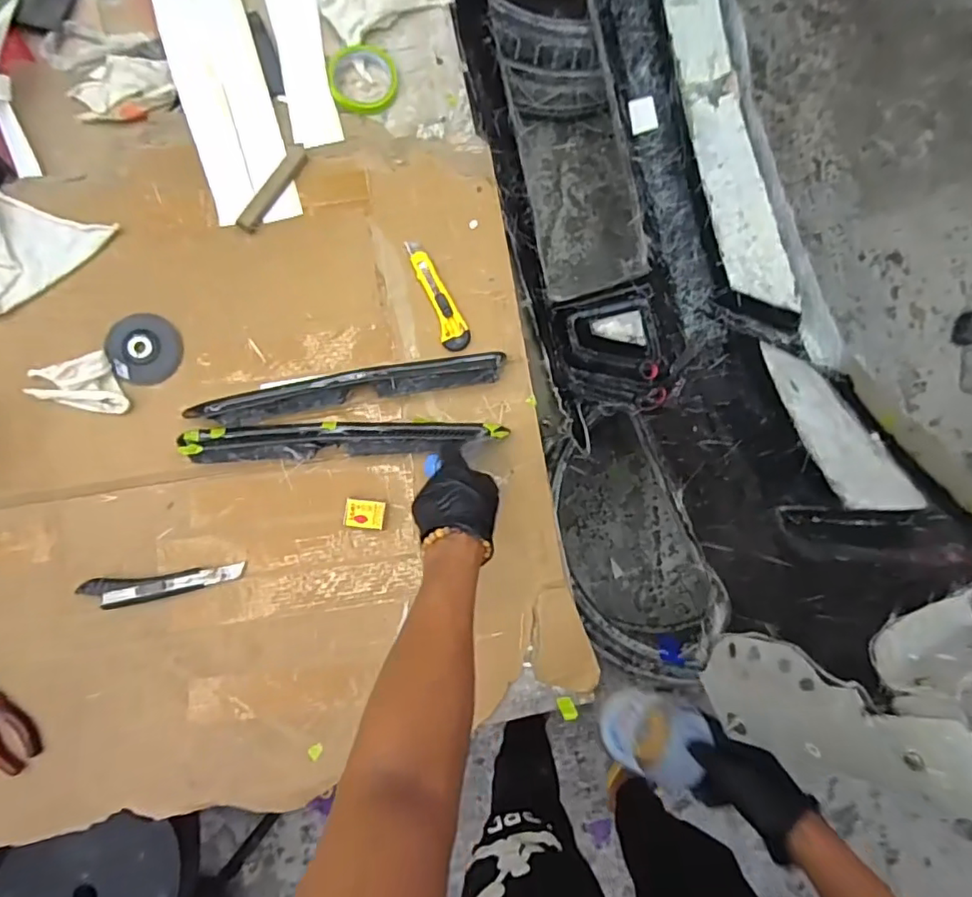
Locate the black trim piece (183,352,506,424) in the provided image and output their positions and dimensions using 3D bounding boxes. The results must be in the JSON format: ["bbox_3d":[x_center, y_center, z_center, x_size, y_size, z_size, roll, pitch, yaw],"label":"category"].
[{"bbox_3d":[-0.179,-0.079,0.741,0.414,0.033,0.052,-10,86,-3],"label":"black trim piece"}]

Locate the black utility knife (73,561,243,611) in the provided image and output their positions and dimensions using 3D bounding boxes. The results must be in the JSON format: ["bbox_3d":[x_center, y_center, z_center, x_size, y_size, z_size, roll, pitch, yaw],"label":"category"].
[{"bbox_3d":[-0.412,0.175,0.714,0.198,0.029,0.037,-6,86,-3],"label":"black utility knife"}]

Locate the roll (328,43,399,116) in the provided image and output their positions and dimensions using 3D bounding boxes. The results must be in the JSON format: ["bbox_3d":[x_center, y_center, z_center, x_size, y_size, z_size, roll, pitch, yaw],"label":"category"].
[{"bbox_3d":[-0.173,-0.522,0.803,0.095,0.016,0.095,0,85,-2],"label":"roll"}]

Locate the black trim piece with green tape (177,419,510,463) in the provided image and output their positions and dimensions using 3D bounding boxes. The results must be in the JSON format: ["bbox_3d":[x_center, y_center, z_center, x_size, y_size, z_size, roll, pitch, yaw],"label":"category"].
[{"bbox_3d":[-0.182,-0.013,0.734,0.406,0.054,0.046,-3,86,-3],"label":"black trim piece with green tape"}]

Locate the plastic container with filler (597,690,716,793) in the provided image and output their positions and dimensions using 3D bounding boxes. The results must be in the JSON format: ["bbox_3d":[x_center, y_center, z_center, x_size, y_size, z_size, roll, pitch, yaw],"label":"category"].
[{"bbox_3d":[0.177,0.304,0.606,0.093,0.071,0.080,33,85,0],"label":"plastic container with filler"}]

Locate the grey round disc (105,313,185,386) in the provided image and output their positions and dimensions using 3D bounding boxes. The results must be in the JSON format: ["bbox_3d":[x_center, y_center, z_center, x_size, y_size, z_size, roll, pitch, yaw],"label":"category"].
[{"bbox_3d":[-0.445,-0.130,0.744,0.086,0.010,0.091,0,89,-18],"label":"grey round disc"}]

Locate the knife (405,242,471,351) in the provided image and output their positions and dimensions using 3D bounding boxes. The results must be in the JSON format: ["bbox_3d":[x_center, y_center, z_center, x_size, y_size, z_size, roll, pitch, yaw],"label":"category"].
[{"bbox_3d":[-0.068,-0.208,0.772,0.037,0.009,0.161,-25,87,-4],"label":"knife"}]

